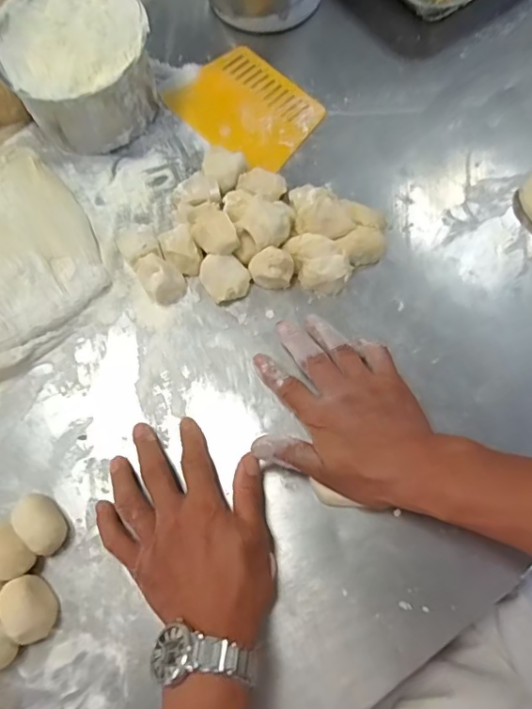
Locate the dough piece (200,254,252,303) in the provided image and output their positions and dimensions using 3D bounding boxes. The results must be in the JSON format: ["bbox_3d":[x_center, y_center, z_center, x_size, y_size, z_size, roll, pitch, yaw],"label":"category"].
[{"bbox_3d":[-0.039,-0.073,0.511,0.045,0.027,0.041,-1,71,2],"label":"dough piece"}]

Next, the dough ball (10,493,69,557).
[{"bbox_3d":[-0.188,0.140,0.446,0.030,0.027,0.053,-42,75,-11],"label":"dough ball"}]

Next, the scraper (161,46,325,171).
[{"bbox_3d":[-0.020,-0.277,0.591,0.159,0.006,0.116,42,78,14],"label":"scraper"}]

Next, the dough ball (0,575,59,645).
[{"bbox_3d":[-0.188,0.202,0.423,0.032,0.029,0.048,-31,73,-8],"label":"dough ball"}]

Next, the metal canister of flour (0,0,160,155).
[{"bbox_3d":[-0.192,-0.297,0.558,0.145,0.094,0.146,-1,71,2],"label":"metal canister of flour"}]

